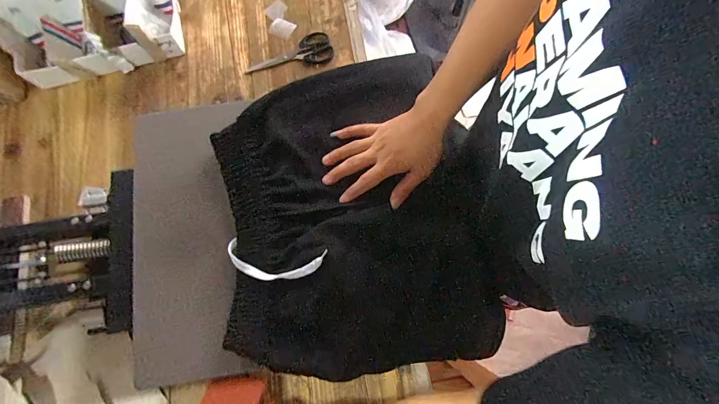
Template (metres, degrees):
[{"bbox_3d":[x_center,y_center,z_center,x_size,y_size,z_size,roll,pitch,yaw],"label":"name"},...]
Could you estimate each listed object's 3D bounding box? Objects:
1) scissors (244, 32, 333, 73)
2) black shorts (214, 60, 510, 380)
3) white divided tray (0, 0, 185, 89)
[{"bbox_3d":[-0.142,-0.294,0.673,0.174,0.008,0.073,-22,75,-6],"label":"scissors"},{"bbox_3d":[-0.012,-0.002,0.463,0.340,0.055,0.439,-8,74,-2],"label":"black shorts"},{"bbox_3d":[-0.511,-0.338,0.633,0.308,0.111,0.159,-19,75,-5],"label":"white divided tray"}]

